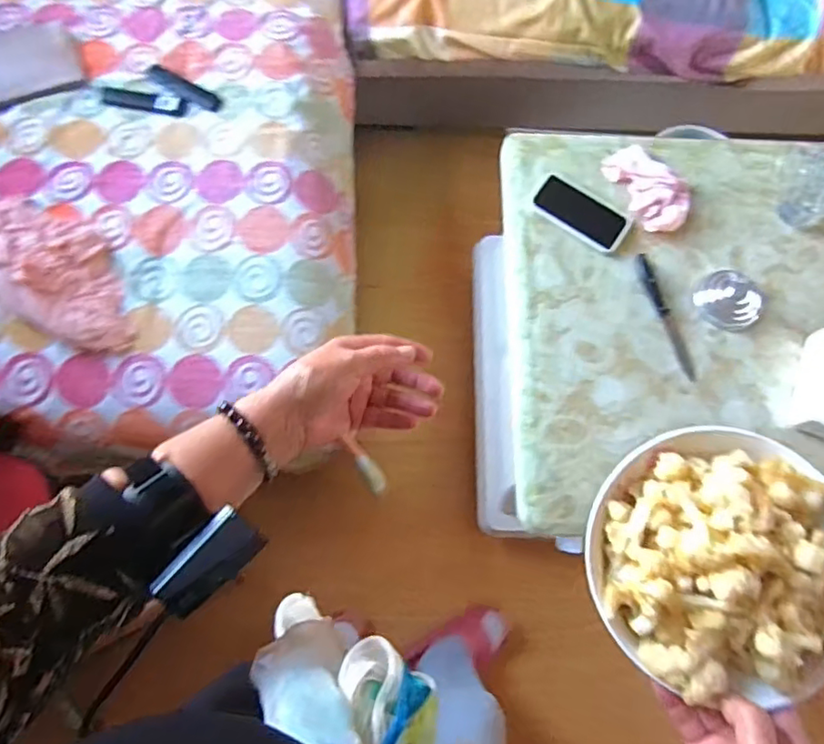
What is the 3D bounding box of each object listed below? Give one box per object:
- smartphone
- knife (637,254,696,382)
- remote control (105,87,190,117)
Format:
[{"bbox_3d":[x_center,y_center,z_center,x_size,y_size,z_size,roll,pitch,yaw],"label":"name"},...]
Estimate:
[{"bbox_3d":[0.278,-0.262,0.975,0.157,0.015,0.074,34,75,8],"label":"smartphone"},{"bbox_3d":[0.404,-0.089,0.943,0.022,0.016,0.215,-17,74,-7],"label":"knife"},{"bbox_3d":[-0.485,-0.491,1.080,0.145,0.016,0.036,5,77,-1],"label":"remote control"}]

